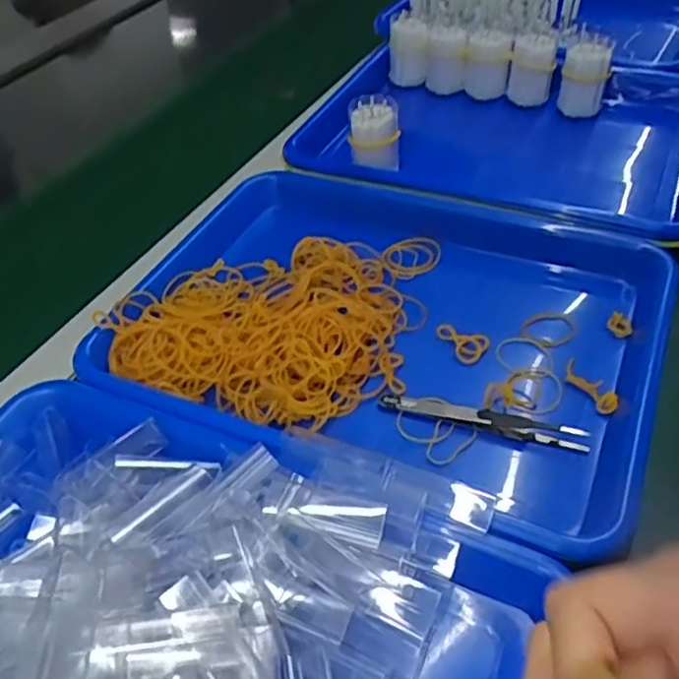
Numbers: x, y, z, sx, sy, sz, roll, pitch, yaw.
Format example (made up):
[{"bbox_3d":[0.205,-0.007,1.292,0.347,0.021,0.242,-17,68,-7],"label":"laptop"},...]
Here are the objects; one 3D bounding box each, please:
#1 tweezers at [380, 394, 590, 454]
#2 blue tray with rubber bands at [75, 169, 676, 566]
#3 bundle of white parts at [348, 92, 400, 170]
[{"bbox_3d":[0.080,0.044,0.379,0.115,0.013,0.011,12,47,17],"label":"tweezers"},{"bbox_3d":[0.026,-0.005,0.448,0.345,0.053,0.249,16,48,19],"label":"blue tray with rubber bands"},{"bbox_3d":[0.028,-0.164,0.535,0.038,0.050,0.040,-6,45,-1],"label":"bundle of white parts"}]

